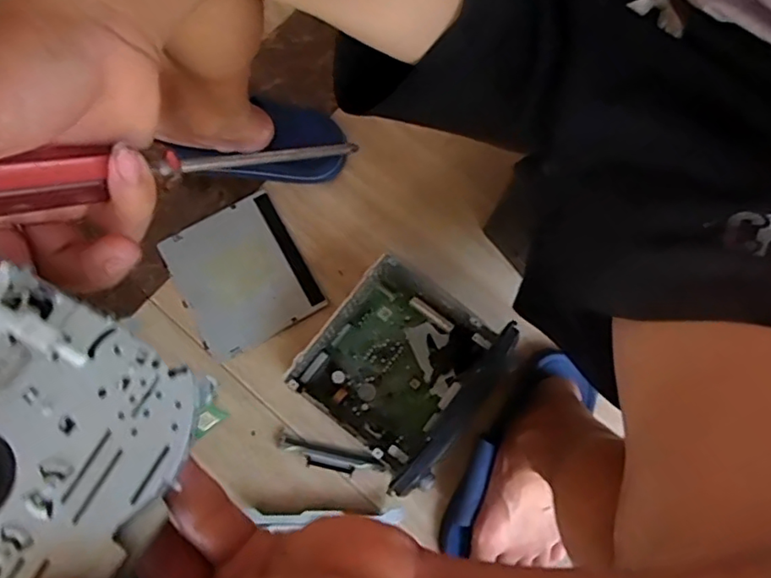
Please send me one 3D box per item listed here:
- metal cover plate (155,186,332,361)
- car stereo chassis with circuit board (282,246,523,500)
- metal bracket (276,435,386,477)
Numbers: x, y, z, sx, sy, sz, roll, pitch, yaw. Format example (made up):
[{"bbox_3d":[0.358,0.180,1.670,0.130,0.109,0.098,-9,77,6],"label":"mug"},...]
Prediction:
[{"bbox_3d":[-0.182,-0.019,0.734,0.153,0.008,0.175,-29,81,-12],"label":"metal cover plate"},{"bbox_3d":[0.018,0.092,0.658,0.185,0.105,0.198,36,78,9],"label":"car stereo chassis with circuit board"},{"bbox_3d":[-0.066,0.199,0.676,0.125,0.008,0.024,12,75,3],"label":"metal bracket"}]

